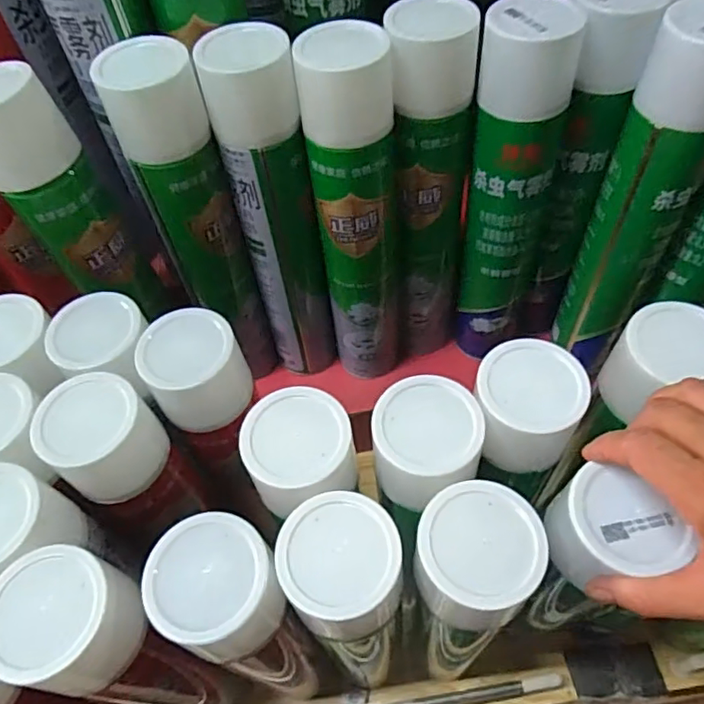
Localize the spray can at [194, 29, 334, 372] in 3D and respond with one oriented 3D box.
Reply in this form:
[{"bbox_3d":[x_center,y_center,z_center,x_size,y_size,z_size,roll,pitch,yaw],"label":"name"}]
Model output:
[{"bbox_3d":[-0.059,-0.100,0.504,0.065,0.329,0.065,-5,56,0],"label":"spray can"}]

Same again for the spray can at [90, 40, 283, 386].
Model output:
[{"bbox_3d":[-0.124,-0.097,0.502,0.070,0.323,0.063,8,58,9],"label":"spray can"}]

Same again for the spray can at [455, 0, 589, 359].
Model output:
[{"bbox_3d":[0.133,-0.118,0.498,0.077,0.325,0.060,8,58,9],"label":"spray can"}]

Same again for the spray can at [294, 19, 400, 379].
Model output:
[{"bbox_3d":[0.007,-0.096,0.497,0.066,0.332,0.060,-2,57,3],"label":"spray can"}]

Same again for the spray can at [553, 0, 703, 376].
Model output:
[{"bbox_3d":[0.235,-0.110,0.480,0.075,0.318,0.063,23,61,18],"label":"spray can"}]

